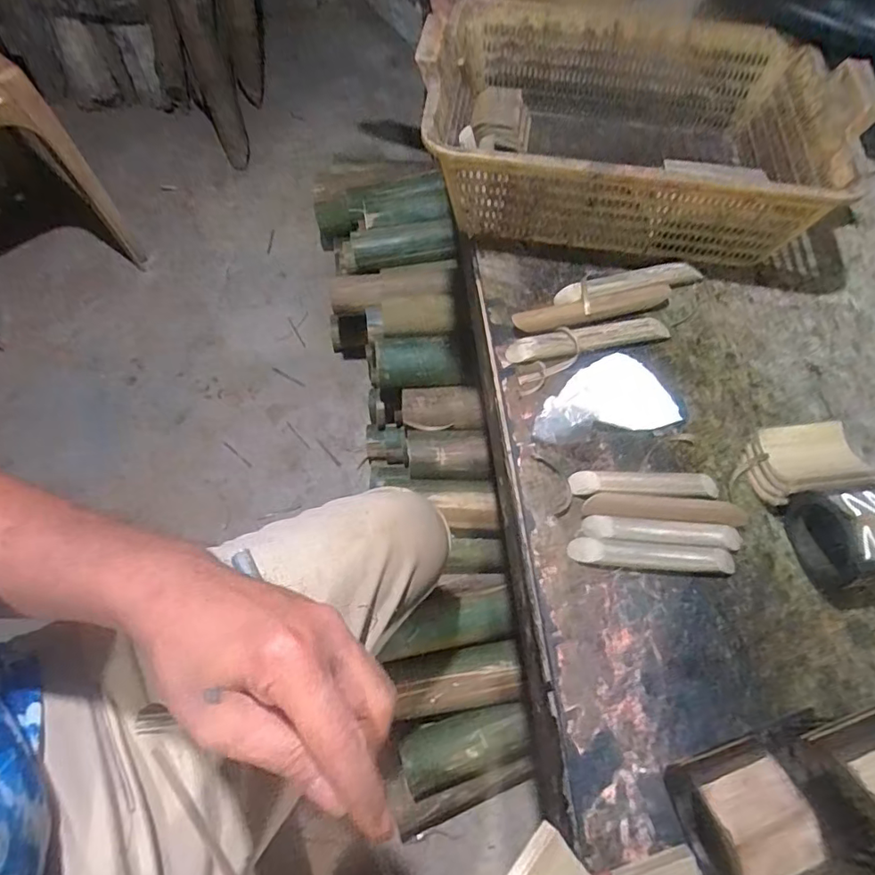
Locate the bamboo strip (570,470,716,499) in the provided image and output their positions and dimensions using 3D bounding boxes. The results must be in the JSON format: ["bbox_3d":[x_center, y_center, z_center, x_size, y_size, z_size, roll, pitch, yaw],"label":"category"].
[{"bbox_3d":[0.164,0.038,0.424,0.114,0.012,0.023,1,60,0],"label":"bamboo strip"}]

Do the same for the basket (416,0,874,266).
[{"bbox_3d":[0.190,-0.318,0.578,0.410,0.144,0.295,7,61,2],"label":"basket"}]

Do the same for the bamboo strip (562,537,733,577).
[{"bbox_3d":[0.158,0.088,0.397,0.118,0.014,0.019,5,60,2],"label":"bamboo strip"}]

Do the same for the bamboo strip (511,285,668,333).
[{"bbox_3d":[0.149,-0.122,0.504,0.160,0.009,0.025,-15,61,-9],"label":"bamboo strip"}]

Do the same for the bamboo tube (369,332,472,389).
[{"bbox_3d":[-0.032,-0.121,0.858,0.171,0.077,0.068,-2,57,24],"label":"bamboo tube"}]

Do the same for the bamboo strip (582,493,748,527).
[{"bbox_3d":[0.177,0.055,0.411,0.126,0.007,0.020,2,60,0],"label":"bamboo strip"}]

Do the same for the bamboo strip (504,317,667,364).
[{"bbox_3d":[0.138,-0.090,0.488,0.152,0.010,0.027,-11,61,-7],"label":"bamboo strip"}]

